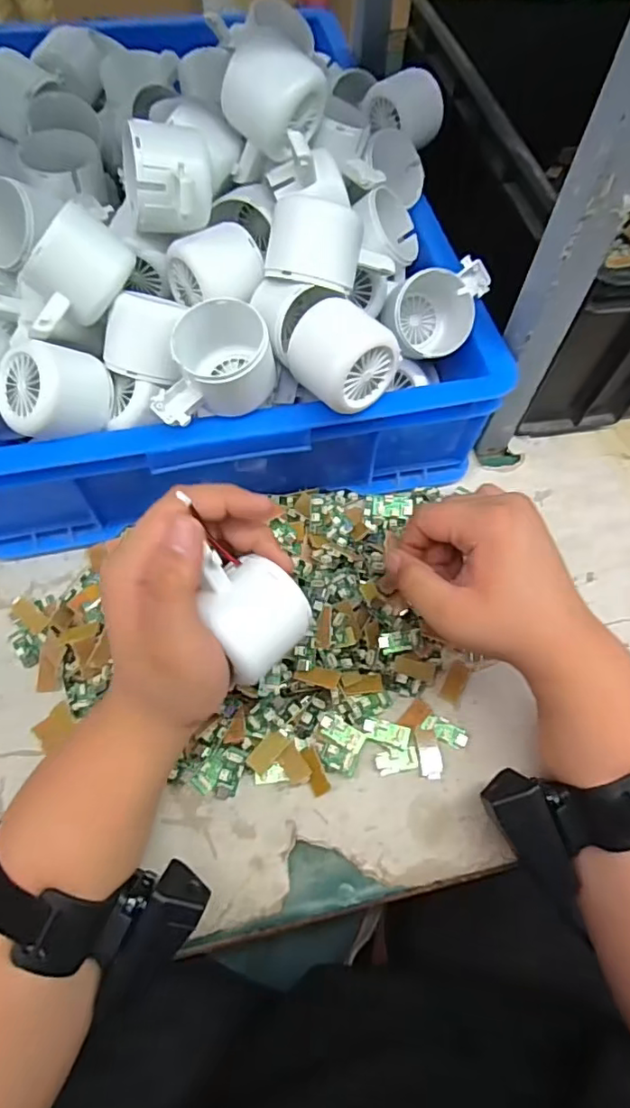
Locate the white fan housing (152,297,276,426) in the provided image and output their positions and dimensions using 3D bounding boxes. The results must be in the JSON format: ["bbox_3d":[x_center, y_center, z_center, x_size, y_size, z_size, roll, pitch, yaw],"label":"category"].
[{"bbox_3d":[-0.065,-0.117,0.352,0.077,0.048,0.053,-21,65,-14],"label":"white fan housing"}]

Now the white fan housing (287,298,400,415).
[{"bbox_3d":[0.016,-0.124,0.355,0.060,0.043,0.057,35,65,15],"label":"white fan housing"}]

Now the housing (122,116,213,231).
[{"bbox_3d":[-0.088,-0.223,0.346,0.051,0.048,0.057,-8,62,-7],"label":"housing"}]

